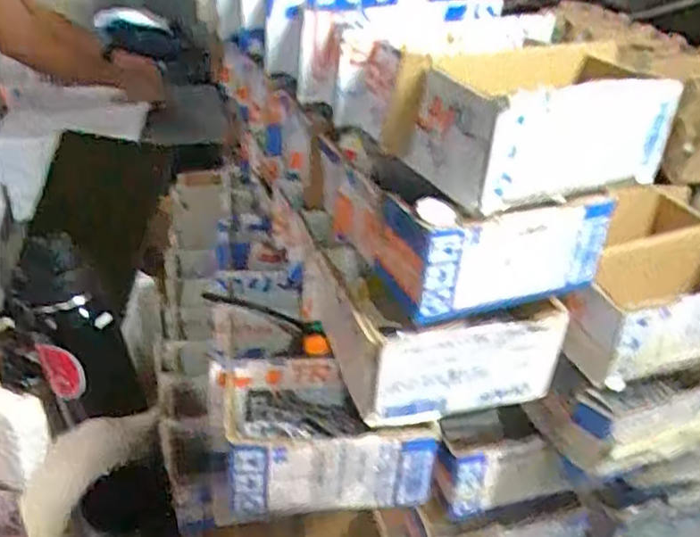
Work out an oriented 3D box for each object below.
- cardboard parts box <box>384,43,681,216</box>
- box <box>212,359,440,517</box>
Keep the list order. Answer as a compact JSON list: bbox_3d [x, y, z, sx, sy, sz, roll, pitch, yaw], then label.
[{"bbox_3d":[0.124,-0.101,0.458,0.163,0.076,0.098,-11,34,-23],"label":"cardboard parts box"},{"bbox_3d":[-0.023,0.128,0.520,0.153,0.067,0.102,-2,32,-10],"label":"box"}]

